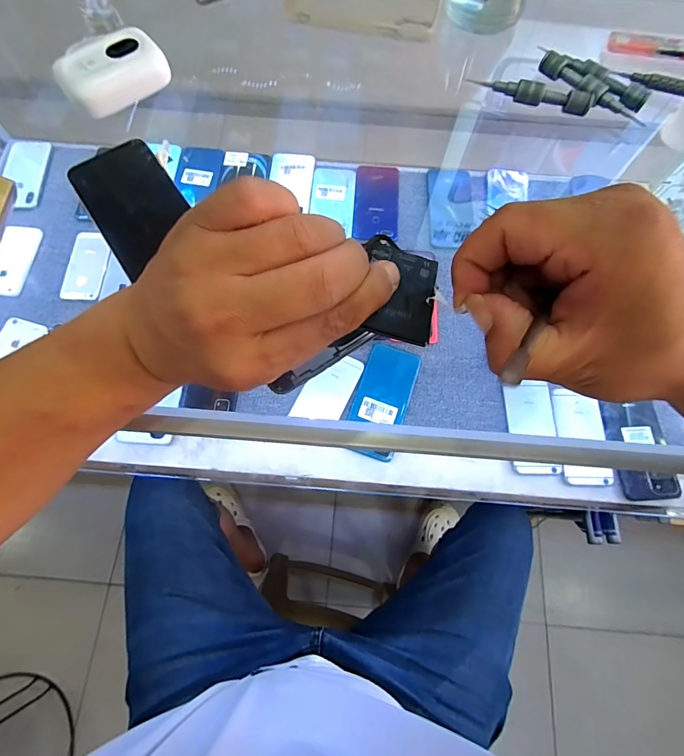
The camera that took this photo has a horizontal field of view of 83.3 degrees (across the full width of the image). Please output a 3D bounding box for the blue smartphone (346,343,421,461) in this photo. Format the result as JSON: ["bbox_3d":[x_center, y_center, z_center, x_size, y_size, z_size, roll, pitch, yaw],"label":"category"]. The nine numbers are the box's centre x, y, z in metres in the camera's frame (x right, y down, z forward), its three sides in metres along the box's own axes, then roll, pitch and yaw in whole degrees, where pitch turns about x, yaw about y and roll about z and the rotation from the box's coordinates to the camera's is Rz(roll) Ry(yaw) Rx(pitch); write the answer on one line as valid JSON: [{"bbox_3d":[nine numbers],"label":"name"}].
[{"bbox_3d":[0.058,0.030,0.544,0.075,0.012,0.162,19,73,5],"label":"blue smartphone"}]

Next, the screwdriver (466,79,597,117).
[{"bbox_3d":[0.173,-0.259,0.347,0.106,0.014,0.018,16,73,5],"label":"screwdriver"}]

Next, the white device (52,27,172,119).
[{"bbox_3d":[-0.198,-0.265,0.333,0.087,0.025,0.049,-37,76,-11],"label":"white device"}]

